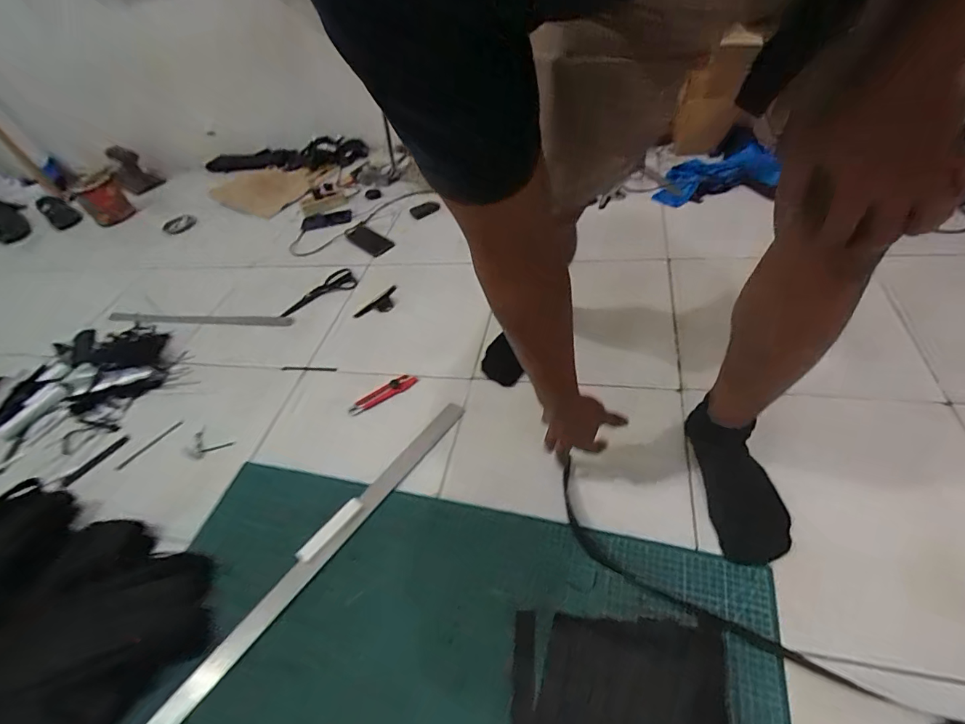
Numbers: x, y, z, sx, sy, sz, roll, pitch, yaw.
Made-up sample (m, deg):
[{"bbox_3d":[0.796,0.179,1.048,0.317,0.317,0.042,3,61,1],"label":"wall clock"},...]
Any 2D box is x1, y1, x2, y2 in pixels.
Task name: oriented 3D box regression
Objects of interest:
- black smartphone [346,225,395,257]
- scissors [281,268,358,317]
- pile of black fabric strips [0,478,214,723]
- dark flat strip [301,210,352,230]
[{"bbox_3d":[-0.356,-0.379,1.389,0.176,0.011,0.080,30,61,34],"label":"black smartphone"},{"bbox_3d":[-0.457,-0.195,1.237,0.217,0.018,0.082,-33,49,-16],"label":"scissors"},{"bbox_3d":[-0.710,0.414,0.637,0.499,0.094,0.436,11,52,23],"label":"pile of black fabric strips"},{"bbox_3d":[-0.536,-0.485,1.534,0.172,0.020,0.070,-14,46,1],"label":"dark flat strip"}]

